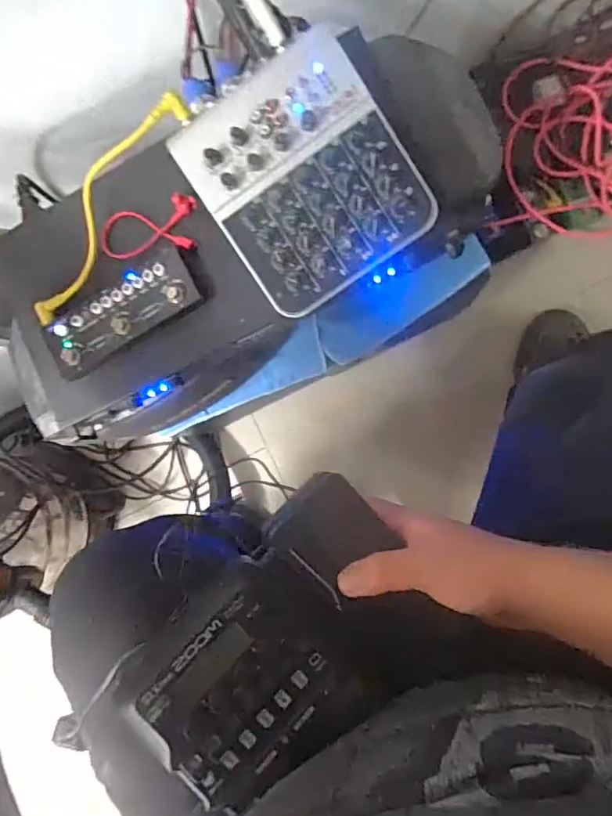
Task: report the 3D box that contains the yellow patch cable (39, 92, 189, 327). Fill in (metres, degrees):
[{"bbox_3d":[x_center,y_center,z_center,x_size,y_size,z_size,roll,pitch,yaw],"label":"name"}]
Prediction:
[{"bbox_3d":[-0.194,-0.185,0.488,0.053,0.037,0.248,43,113,8],"label":"yellow patch cable"}]

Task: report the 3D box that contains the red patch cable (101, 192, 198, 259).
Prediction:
[{"bbox_3d":[-0.154,-0.175,0.510,0.101,0.020,0.050,-5,88,10],"label":"red patch cable"}]

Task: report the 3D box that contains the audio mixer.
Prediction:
[{"bbox_3d":[0.000,-0.200,0.443,0.167,0.044,0.192,-31,84,8],"label":"audio mixer"}]

